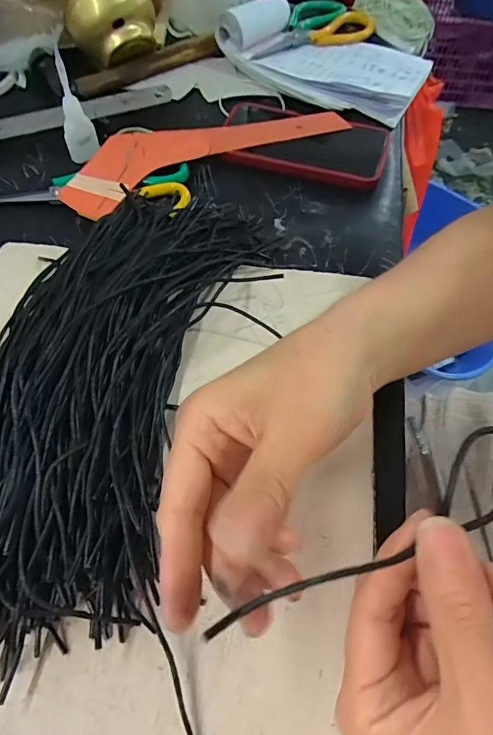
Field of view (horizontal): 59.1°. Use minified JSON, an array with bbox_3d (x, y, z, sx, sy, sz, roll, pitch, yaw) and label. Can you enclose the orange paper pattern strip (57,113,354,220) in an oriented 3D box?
[{"bbox_3d":[-0.046,-0.222,0.433,0.277,0.017,0.091,-25,60,-12],"label":"orange paper pattern strip"}]

